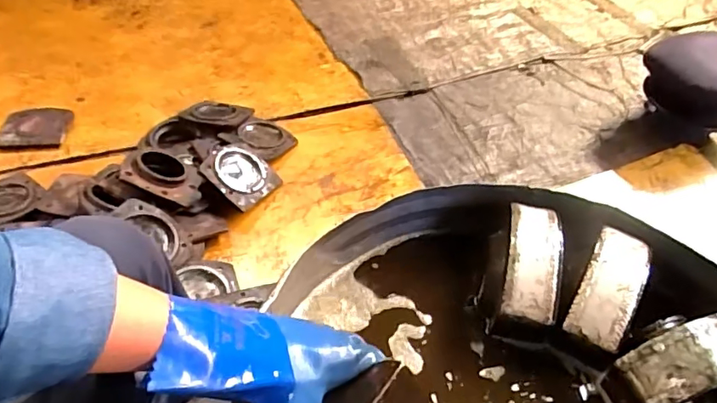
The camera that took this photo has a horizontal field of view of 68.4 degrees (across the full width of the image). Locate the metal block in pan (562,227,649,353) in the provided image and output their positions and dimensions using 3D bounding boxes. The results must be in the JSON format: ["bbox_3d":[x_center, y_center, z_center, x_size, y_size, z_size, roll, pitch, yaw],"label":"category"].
[{"bbox_3d":[0.289,0.094,0.601,0.058,0.032,0.155,28,53,18],"label":"metal block in pan"}]

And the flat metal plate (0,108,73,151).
[{"bbox_3d":[-0.875,-0.198,1.428,0.187,0.019,0.191,2,49,-3],"label":"flat metal plate"}]

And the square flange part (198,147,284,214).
[{"bbox_3d":[-0.268,-0.065,1.214,0.159,0.021,0.166,41,39,-1],"label":"square flange part"}]

